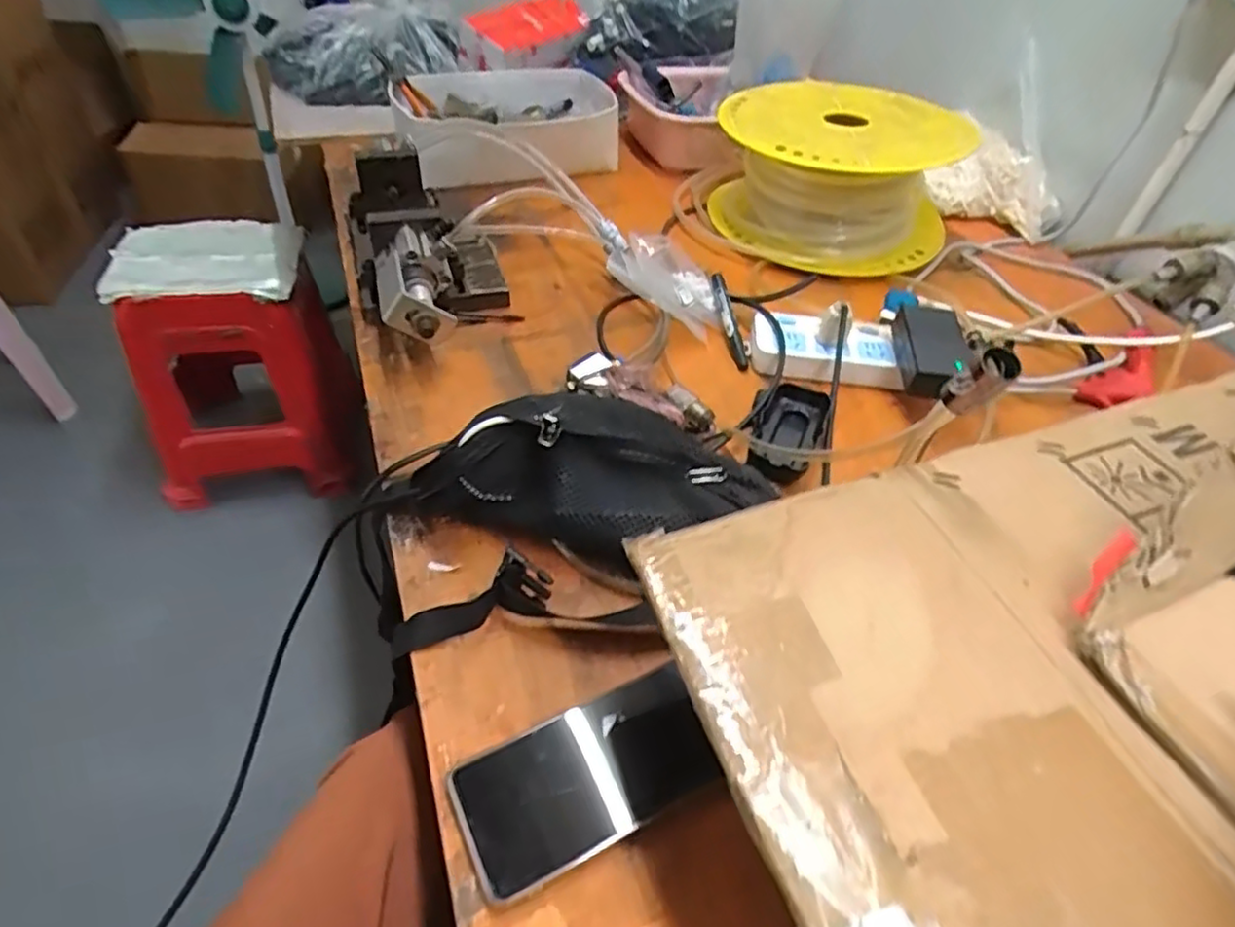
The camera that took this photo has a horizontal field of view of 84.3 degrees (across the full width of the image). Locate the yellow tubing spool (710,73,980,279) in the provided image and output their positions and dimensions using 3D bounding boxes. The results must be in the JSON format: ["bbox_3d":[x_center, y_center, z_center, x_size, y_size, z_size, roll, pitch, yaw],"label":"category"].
[{"bbox_3d":[0.258,-0.356,0.851,0.236,0.145,0.252,3,44,-3],"label":"yellow tubing spool"}]

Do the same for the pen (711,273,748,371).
[{"bbox_3d":[0.115,-0.148,0.703,0.014,0.018,0.124,-7,61,-4],"label":"pen"}]

